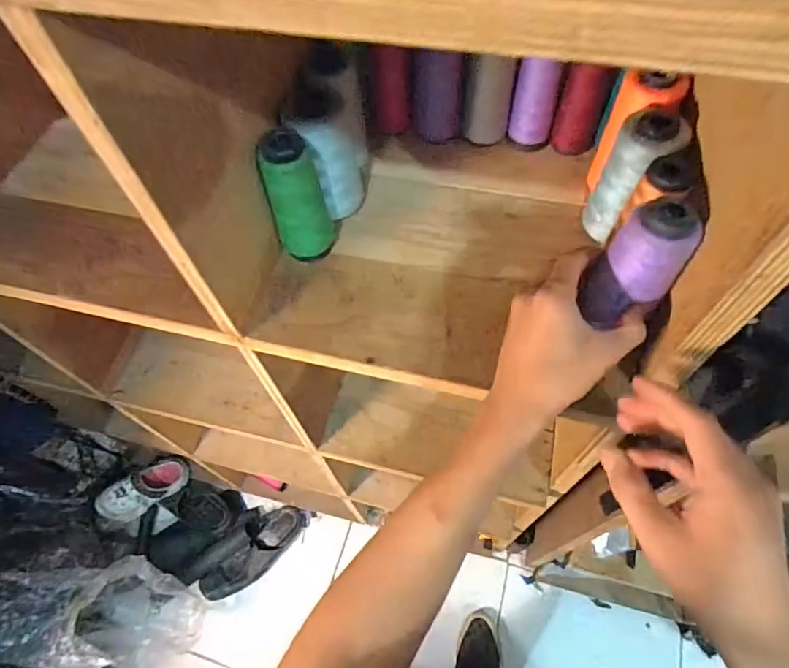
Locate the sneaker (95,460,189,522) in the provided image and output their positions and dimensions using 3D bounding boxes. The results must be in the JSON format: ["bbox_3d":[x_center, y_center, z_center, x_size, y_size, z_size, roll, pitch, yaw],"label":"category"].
[{"bbox_3d":[-0.628,0.389,1.251,0.091,0.082,0.212,40,38,22],"label":"sneaker"}]

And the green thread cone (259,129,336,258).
[{"bbox_3d":[-0.079,-0.110,0.414,0.057,0.114,0.039,-11,61,-3],"label":"green thread cone"}]

